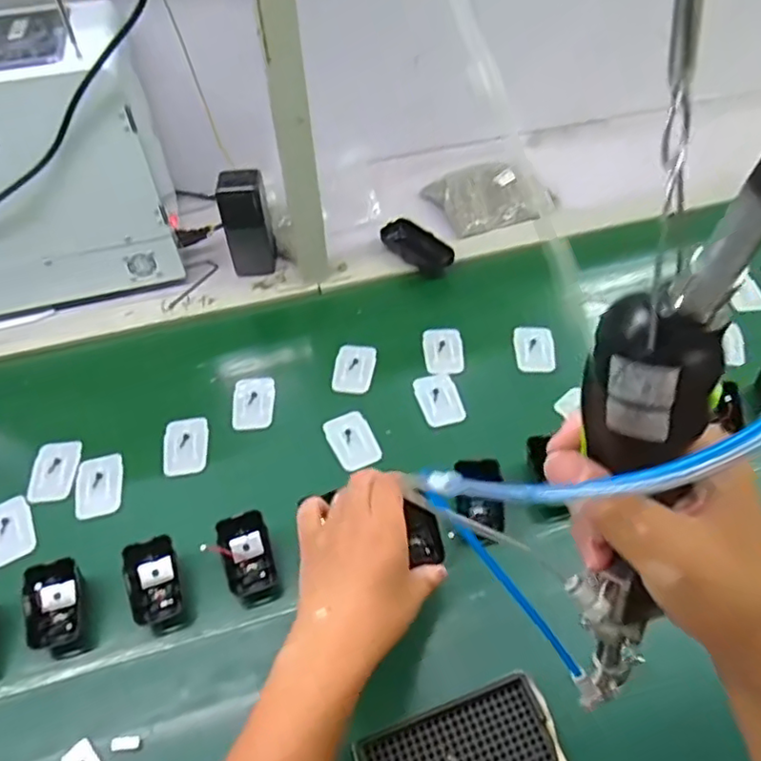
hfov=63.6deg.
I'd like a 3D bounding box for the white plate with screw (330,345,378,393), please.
[{"bbox_3d":[-0.030,-0.014,0.710,0.046,0.007,0.070,5,46,5],"label":"white plate with screw"}]

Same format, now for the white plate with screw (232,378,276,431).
[{"bbox_3d":[-0.141,0.024,0.685,0.046,0.007,0.068,-4,46,-4],"label":"white plate with screw"}]

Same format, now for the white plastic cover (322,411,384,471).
[{"bbox_3d":[-0.029,0.063,0.646,0.047,0.004,0.067,-16,48,-16],"label":"white plastic cover"}]

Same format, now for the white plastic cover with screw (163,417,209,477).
[{"bbox_3d":[-0.206,0.069,0.650,0.044,0.009,0.067,-6,46,-7],"label":"white plastic cover with screw"}]

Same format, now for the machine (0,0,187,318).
[{"bbox_3d":[-0.428,-0.248,0.739,0.310,0.294,0.187,-11,47,-11],"label":"machine"}]

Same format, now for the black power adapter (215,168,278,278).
[{"bbox_3d":[-0.169,-0.198,0.787,0.063,0.130,0.047,-9,49,-4],"label":"black power adapter"}]

